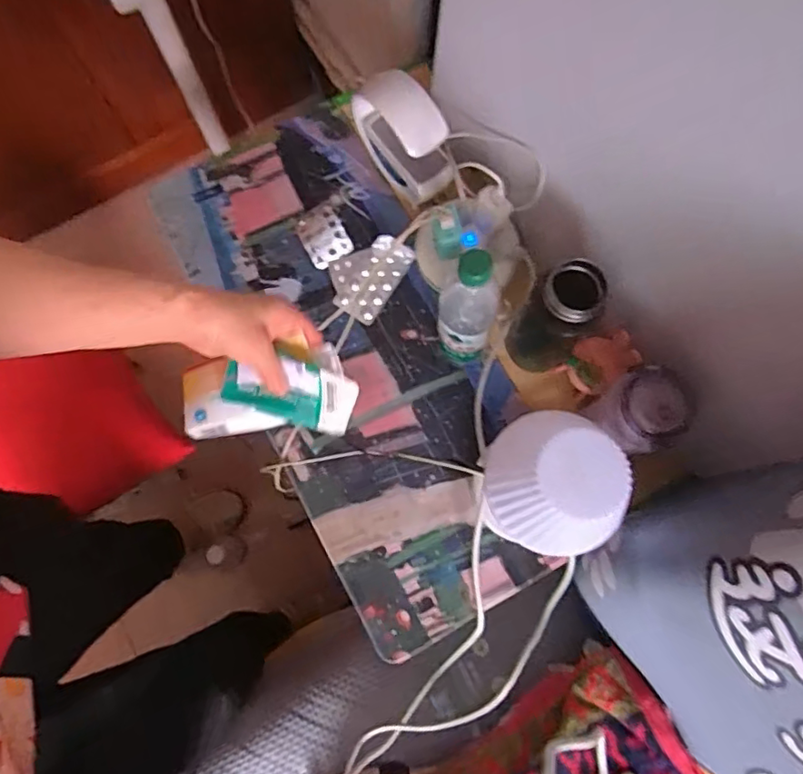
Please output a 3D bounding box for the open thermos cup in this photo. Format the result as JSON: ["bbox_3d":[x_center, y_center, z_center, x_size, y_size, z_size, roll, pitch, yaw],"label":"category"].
[{"bbox_3d":[0.169,-0.077,0.641,0.067,0.204,0.065,0,76,0],"label":"open thermos cup"}]

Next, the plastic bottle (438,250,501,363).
[{"bbox_3d":[0.069,-0.078,0.623,0.062,0.227,0.060,8,77,2],"label":"plastic bottle"}]

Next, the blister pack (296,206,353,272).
[{"bbox_3d":[-0.103,-0.200,0.757,0.059,0.011,0.069,-29,97,7],"label":"blister pack"}]

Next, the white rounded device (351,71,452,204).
[{"bbox_3d":[0.002,-0.306,0.710,0.052,0.142,0.147,-37,79,-8],"label":"white rounded device"}]

